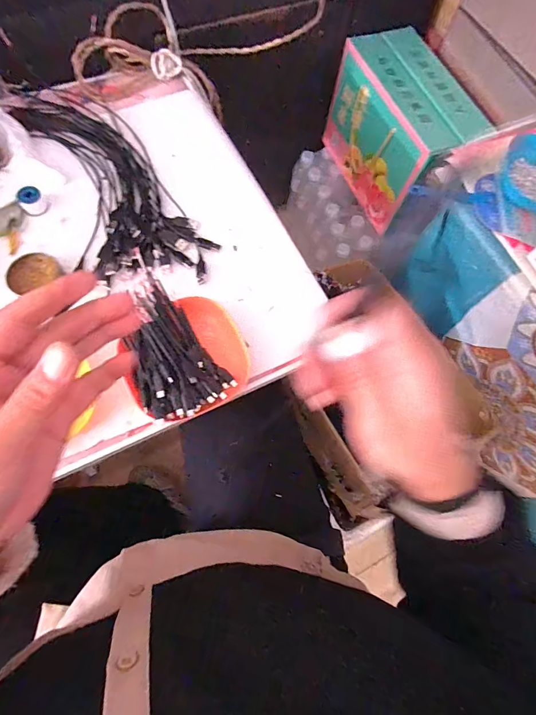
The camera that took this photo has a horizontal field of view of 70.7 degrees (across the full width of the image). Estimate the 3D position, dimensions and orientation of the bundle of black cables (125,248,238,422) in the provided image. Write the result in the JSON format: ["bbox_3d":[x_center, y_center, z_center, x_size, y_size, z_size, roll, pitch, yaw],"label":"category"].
[{"bbox_3d":[-0.123,-0.008,0.440,0.100,0.041,0.170,-35,77,-15],"label":"bundle of black cables"}]

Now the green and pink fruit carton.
[{"bbox_3d":[0.273,-0.482,0.825,0.163,0.230,0.322,-28,76,-13],"label":"green and pink fruit carton"}]

